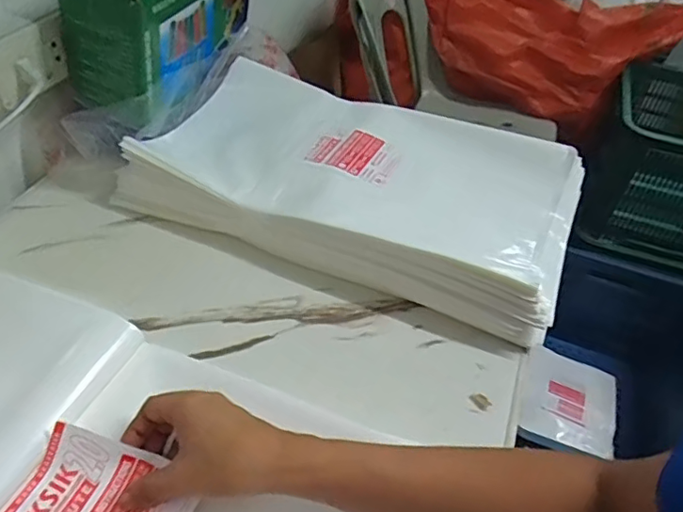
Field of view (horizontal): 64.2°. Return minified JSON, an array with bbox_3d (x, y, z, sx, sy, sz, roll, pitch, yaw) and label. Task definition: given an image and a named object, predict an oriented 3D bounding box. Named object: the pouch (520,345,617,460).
[{"bbox_3d":[0.532,0.327,1.267,0.206,0.034,0.238,16,47,12],"label":"pouch"}]

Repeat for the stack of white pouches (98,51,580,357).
[{"bbox_3d":[0.019,-0.085,0.647,0.487,0.082,0.263,19,48,14],"label":"stack of white pouches"}]

